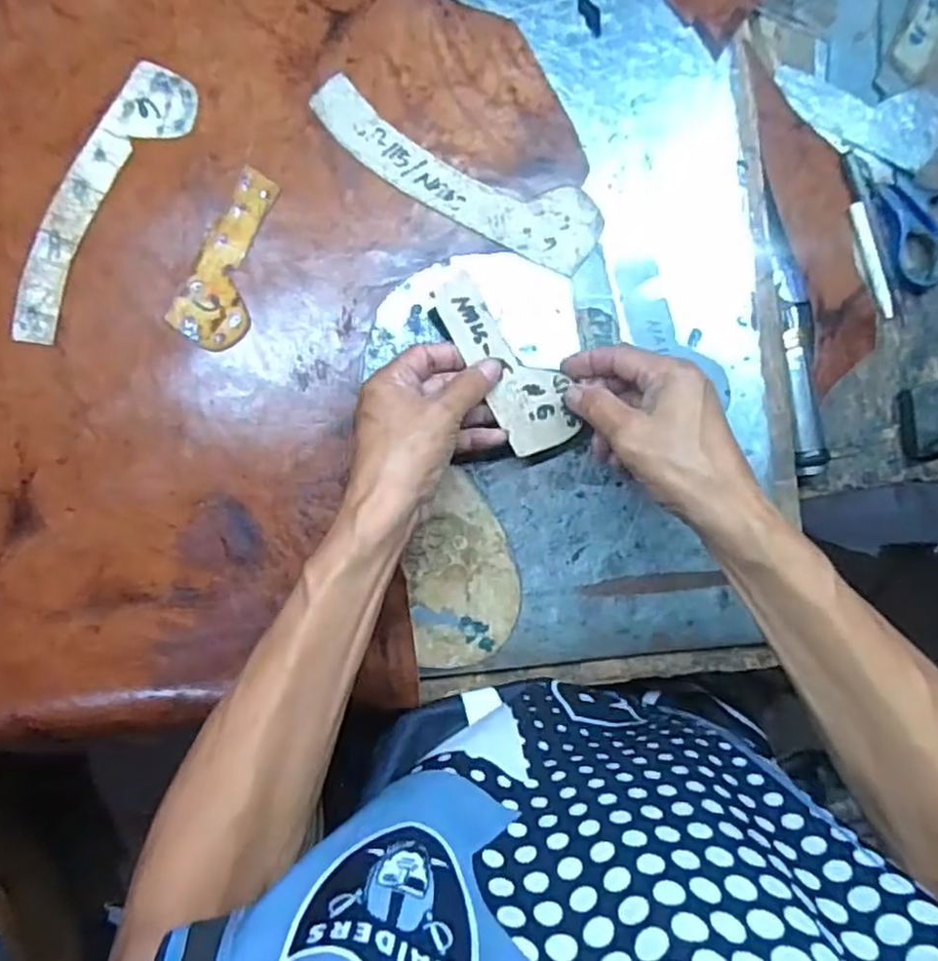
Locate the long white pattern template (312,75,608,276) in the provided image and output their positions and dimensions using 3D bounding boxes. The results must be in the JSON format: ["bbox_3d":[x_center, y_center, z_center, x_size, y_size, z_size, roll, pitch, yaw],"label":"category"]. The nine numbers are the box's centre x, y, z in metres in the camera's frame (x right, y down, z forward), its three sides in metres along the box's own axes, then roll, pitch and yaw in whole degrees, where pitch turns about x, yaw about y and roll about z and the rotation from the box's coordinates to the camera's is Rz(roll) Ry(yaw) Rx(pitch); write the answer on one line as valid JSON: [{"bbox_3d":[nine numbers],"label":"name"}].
[{"bbox_3d":[-0.008,-0.206,0.452,0.207,0.005,0.052,25,90,-5],"label":"long white pattern template"}]

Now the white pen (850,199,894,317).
[{"bbox_3d":[0.299,-0.163,0.490,0.010,0.006,0.085,-22,94,-4],"label":"white pen"}]

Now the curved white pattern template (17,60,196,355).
[{"bbox_3d":[-0.247,-0.183,0.437,0.045,0.004,0.197,33,90,-9],"label":"curved white pattern template"}]

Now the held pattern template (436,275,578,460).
[{"bbox_3d":[0.027,-0.076,0.430,0.048,0.005,0.122,-29,101,-4],"label":"held pattern template"}]

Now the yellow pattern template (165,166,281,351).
[{"bbox_3d":[-0.155,-0.145,0.442,0.048,0.005,0.117,28,89,-5],"label":"yellow pattern template"}]

